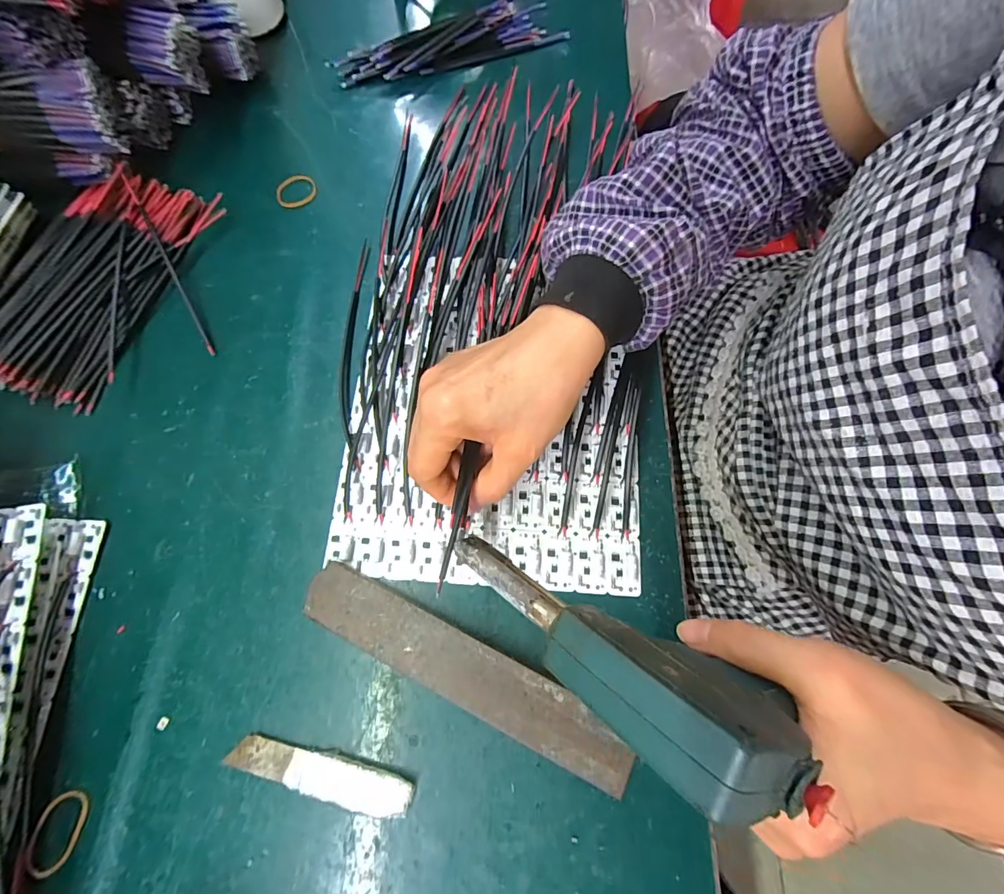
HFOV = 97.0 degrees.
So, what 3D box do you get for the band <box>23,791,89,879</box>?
[{"bbox_3d":[-0.240,0.208,0.240,0.023,0.004,0.038,14,73,6],"label":"band"}]

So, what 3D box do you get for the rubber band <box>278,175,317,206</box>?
[{"bbox_3d":[-0.179,-0.223,0.387,0.034,0.004,0.030,-21,73,-5],"label":"rubber band"}]

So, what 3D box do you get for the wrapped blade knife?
[{"bbox_3d":[-0.100,0.180,0.244,0.103,0.008,0.022,12,73,5],"label":"wrapped blade knife"}]

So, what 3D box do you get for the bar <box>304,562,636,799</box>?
[{"bbox_3d":[-0.023,0.126,0.255,0.197,0.016,0.035,25,75,9],"label":"bar"}]

